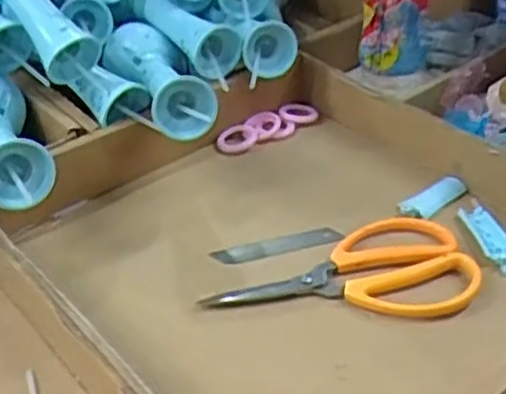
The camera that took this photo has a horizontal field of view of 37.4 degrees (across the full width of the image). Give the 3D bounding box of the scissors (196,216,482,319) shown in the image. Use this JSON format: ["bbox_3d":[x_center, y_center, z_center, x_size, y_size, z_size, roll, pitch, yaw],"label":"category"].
[{"bbox_3d":[0.065,0.048,0.539,0.187,0.015,0.094,0,38,2],"label":"scissors"}]

